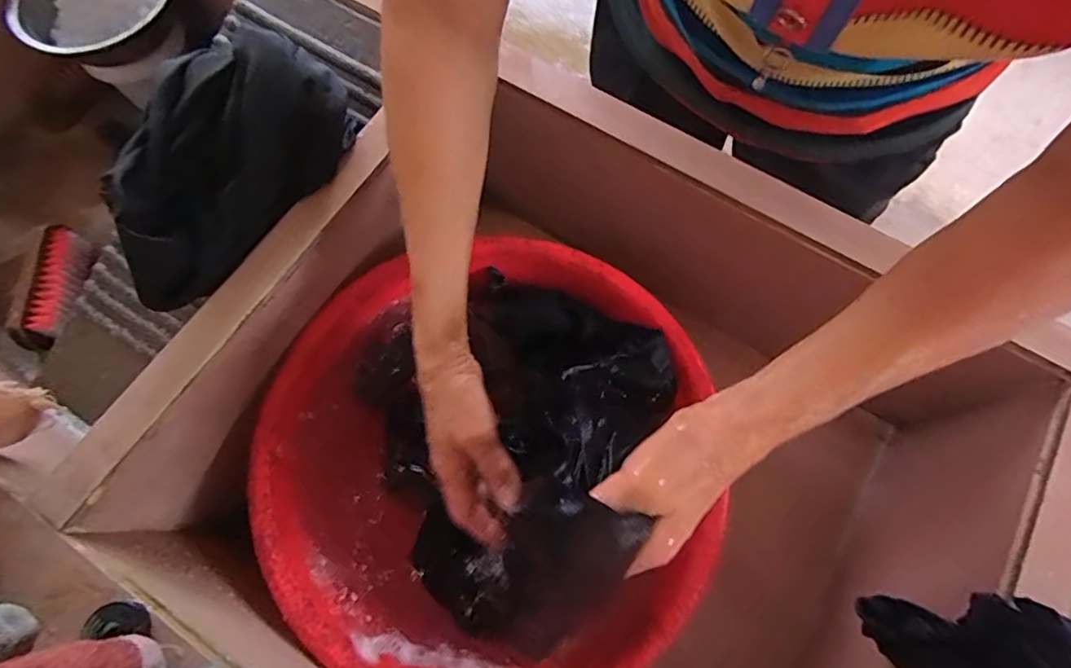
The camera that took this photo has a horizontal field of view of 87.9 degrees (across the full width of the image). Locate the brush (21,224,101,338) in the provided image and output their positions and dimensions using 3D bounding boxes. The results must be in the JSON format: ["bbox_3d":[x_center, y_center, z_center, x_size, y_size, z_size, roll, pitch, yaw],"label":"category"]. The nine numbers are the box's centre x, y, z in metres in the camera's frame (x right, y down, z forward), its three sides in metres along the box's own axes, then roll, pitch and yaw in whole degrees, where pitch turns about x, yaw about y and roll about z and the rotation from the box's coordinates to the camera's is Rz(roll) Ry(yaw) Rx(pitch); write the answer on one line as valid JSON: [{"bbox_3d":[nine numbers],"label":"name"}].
[{"bbox_3d":[-0.492,-0.055,0.573,0.034,0.033,0.112,4,71,1],"label":"brush"}]

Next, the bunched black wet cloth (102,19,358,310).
[{"bbox_3d":[-0.226,-0.128,0.394,0.104,0.065,0.206,37,74,11],"label":"bunched black wet cloth"}]

